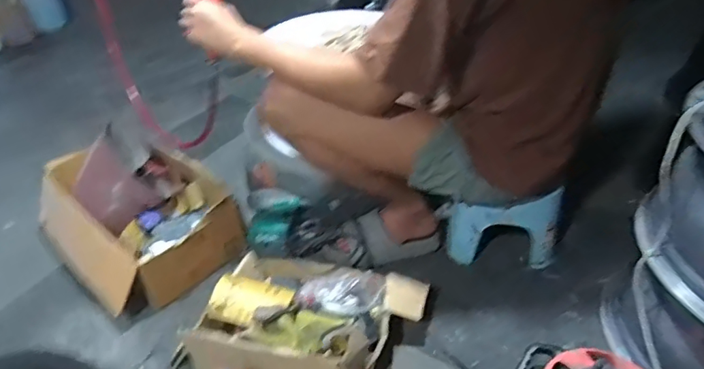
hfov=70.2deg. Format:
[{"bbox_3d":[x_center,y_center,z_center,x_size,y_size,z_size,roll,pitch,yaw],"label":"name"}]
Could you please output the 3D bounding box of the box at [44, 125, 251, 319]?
[{"bbox_3d":[-0.477,0.046,1.139,0.408,0.189,0.356,31,50,34],"label":"box"}]

